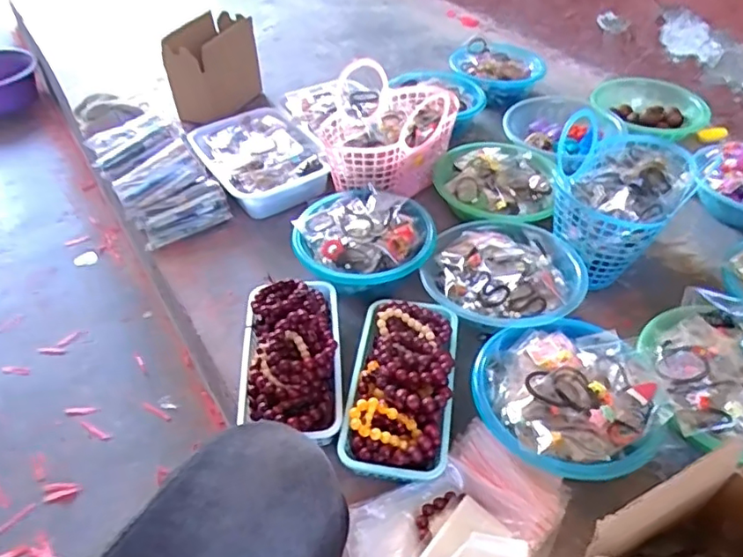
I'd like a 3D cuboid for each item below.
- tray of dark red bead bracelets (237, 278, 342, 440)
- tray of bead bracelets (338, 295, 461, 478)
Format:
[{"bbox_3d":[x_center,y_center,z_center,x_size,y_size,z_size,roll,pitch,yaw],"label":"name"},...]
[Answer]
[{"bbox_3d":[-0.108,0.091,0.766,0.130,0.080,0.243,-2,44,-3],"label":"tray of dark red bead bracelets"},{"bbox_3d":[0.039,0.128,0.740,0.130,0.081,0.245,6,44,6],"label":"tray of bead bracelets"}]

